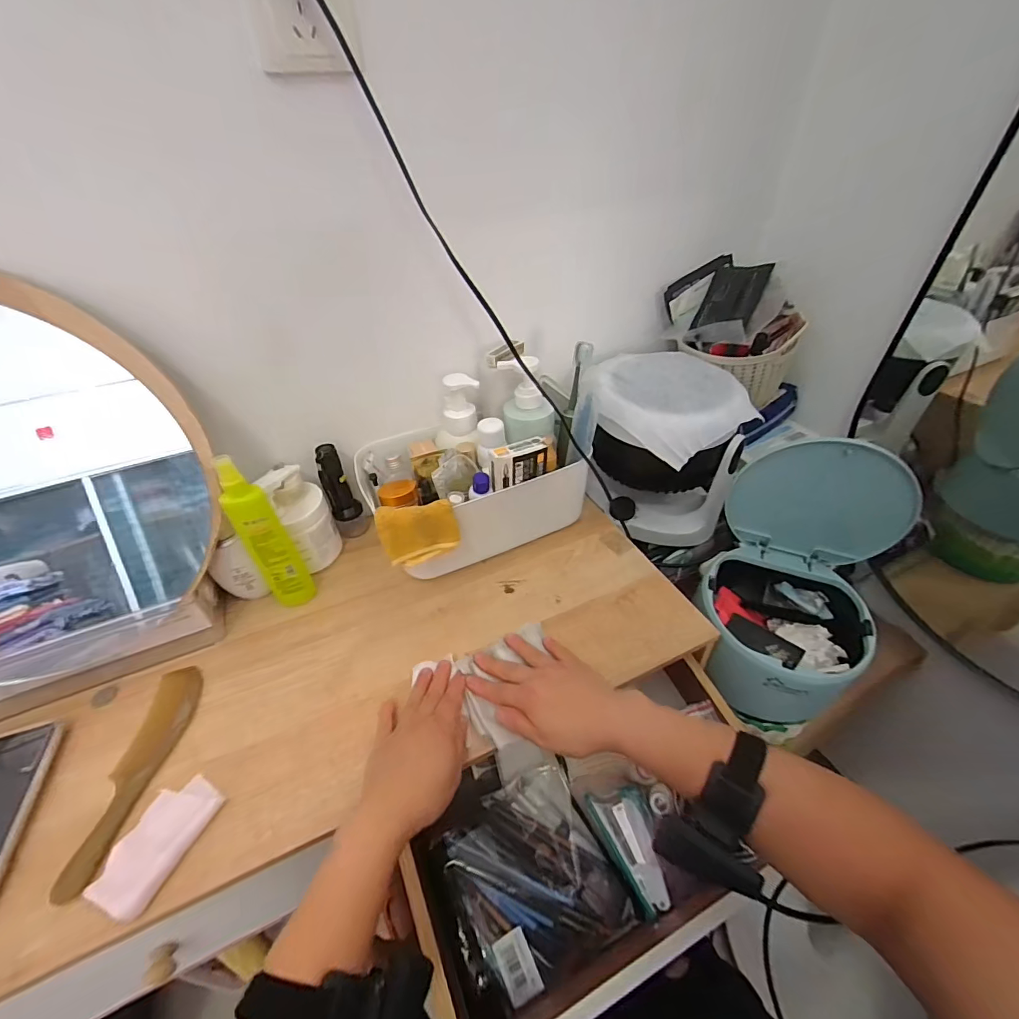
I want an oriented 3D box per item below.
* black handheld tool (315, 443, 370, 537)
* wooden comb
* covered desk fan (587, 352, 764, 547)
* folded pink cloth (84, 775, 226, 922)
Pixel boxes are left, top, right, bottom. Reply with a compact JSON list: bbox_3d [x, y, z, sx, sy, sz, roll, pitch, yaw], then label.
[{"bbox_3d":[-0.235,-0.024,0.631,0.034,0.141,0.034,19,45,23],"label":"black handheld tool"},{"bbox_3d":[-0.353,0.245,0.438,0.052,0.012,0.203,-7,41,-5],"label":"wooden comb"},{"bbox_3d":[0.229,-0.080,0.690,0.200,0.245,0.190,3,41,7],"label":"covered desk fan"},{"bbox_3d":[-0.298,0.280,0.382,0.060,0.007,0.094,12,43,16],"label":"folded pink cloth"}]

